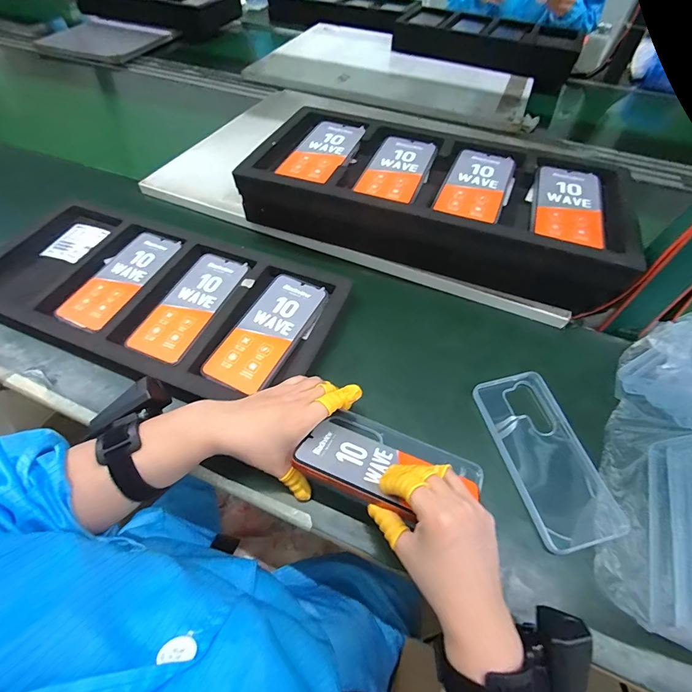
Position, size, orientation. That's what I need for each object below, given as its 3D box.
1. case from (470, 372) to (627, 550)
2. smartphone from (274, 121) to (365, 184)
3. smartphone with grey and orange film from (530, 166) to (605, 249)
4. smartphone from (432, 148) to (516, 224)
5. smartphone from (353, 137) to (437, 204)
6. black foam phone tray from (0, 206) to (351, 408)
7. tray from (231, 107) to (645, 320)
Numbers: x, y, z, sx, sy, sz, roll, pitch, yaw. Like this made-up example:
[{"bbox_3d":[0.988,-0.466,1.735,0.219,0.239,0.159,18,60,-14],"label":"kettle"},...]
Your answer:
[{"bbox_3d":[0.204,0.109,0.377,0.083,0.011,0.174,-11,55,-9],"label":"case"},{"bbox_3d":[-0.031,-0.280,0.518,0.076,0.011,0.154,17,56,11],"label":"smartphone"},{"bbox_3d":[0.277,-0.179,0.455,0.081,0.009,0.165,17,56,10],"label":"smartphone with grey and orange film"},{"bbox_3d":[0.171,-0.210,0.477,0.077,0.005,0.171,21,56,13],"label":"smartphone"},{"bbox_3d":[0.070,-0.243,0.496,0.078,0.005,0.153,18,56,11],"label":"smartphone"},{"bbox_3d":[-0.255,-0.065,0.476,0.473,0.028,0.216,18,56,12],"label":"black foam phone tray"},{"bbox_3d":[0.115,-0.202,0.515,0.482,0.102,0.221,17,56,11],"label":"tray"}]

